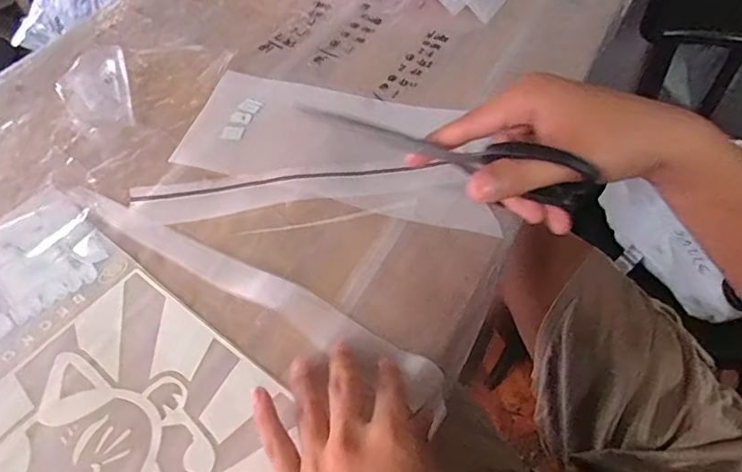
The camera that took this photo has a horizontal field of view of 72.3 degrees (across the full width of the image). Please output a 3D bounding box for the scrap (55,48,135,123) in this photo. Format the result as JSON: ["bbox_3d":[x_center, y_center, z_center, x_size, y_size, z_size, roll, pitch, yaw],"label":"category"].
[{"bbox_3d":[-0.280,-0.150,0.513,0.063,0.021,0.109,-17,55,-10],"label":"scrap"}]

